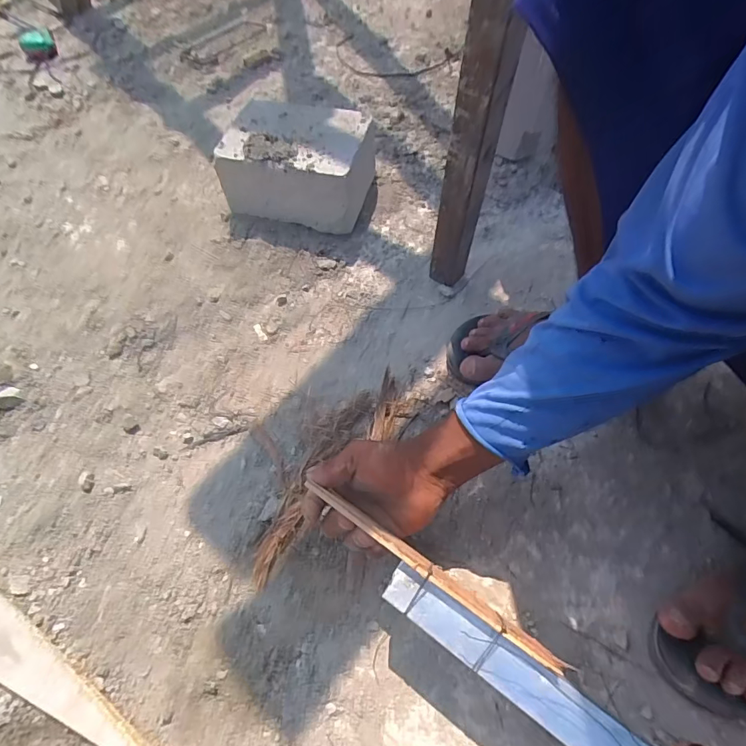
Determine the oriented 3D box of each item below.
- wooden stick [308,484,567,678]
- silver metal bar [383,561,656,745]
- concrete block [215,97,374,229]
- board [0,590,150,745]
[{"bbox_3d":[0.040,0.152,0.349,0.231,0.010,0.013,32,66,18],"label":"wooden stick"},{"bbox_3d":[0.112,0.222,0.320,0.233,0.011,0.033,31,66,18],"label":"silver metal bar"},{"bbox_3d":[-0.118,-0.319,0.676,0.214,0.114,0.156,13,62,9],"label":"concrete block"},{"bbox_3d":[-0.299,0.267,0.404,0.313,0.022,0.056,21,63,13],"label":"board"}]

